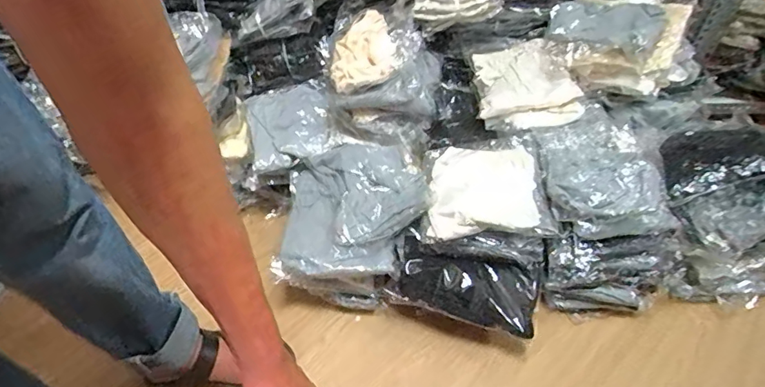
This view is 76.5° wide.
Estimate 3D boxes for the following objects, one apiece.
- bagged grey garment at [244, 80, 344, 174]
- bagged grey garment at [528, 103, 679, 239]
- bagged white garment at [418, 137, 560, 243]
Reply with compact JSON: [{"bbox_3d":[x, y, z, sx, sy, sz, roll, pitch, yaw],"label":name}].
[{"bbox_3d":[-0.204,-0.157,1.090,0.188,0.041,0.223,-14,49,-11],"label":"bagged grey garment"},{"bbox_3d":[0.397,-0.053,0.905,0.219,0.079,0.302,-6,48,-4],"label":"bagged grey garment"},{"bbox_3d":[0.194,-0.010,0.914,0.226,0.065,0.249,4,48,5],"label":"bagged white garment"}]

